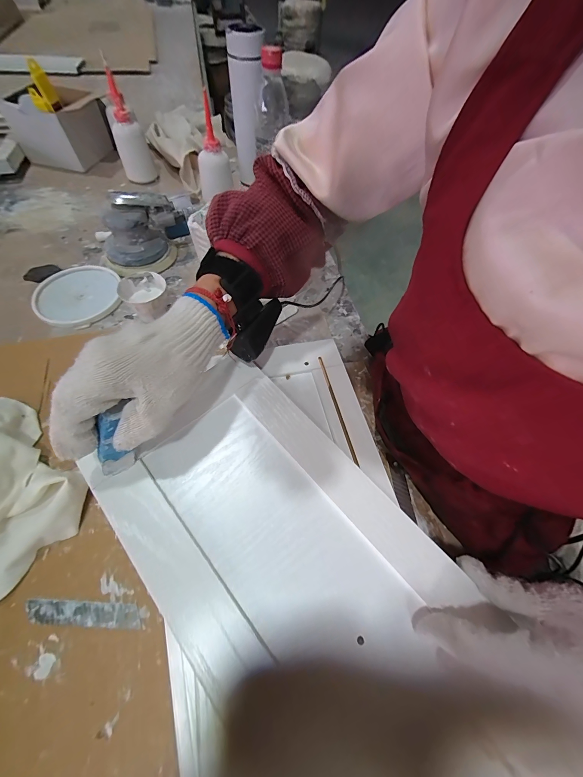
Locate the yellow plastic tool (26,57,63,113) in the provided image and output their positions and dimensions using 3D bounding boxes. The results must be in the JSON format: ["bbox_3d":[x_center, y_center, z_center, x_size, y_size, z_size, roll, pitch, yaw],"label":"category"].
[{"bbox_3d":[-0.460,-0.550,0.535,0.045,0.071,0.045,-24,63,-17],"label":"yellow plastic tool"}]

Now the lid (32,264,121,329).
[{"bbox_3d":[-0.324,-0.145,0.449,0.119,0.014,0.128,2,59,-3],"label":"lid"}]

